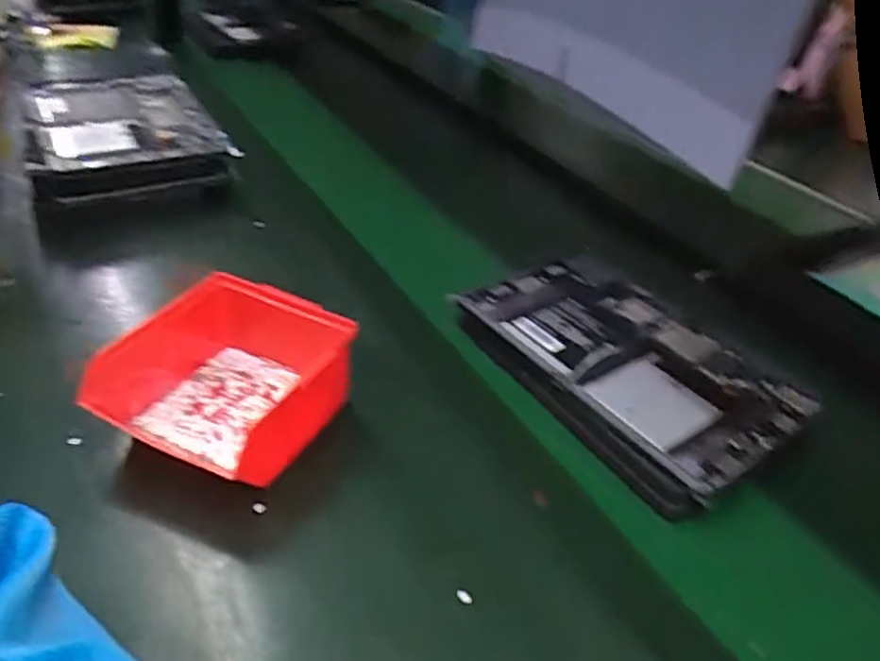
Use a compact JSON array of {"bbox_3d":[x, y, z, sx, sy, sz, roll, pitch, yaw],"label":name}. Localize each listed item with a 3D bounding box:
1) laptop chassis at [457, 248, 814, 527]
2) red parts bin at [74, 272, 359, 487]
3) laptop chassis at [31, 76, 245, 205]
[{"bbox_3d":[0.144,0.020,0.541,0.168,0.031,0.251,-20,42,-31],"label":"laptop chassis"},{"bbox_3d":[-0.136,0.035,0.456,0.139,0.074,0.130,15,36,13],"label":"red parts bin"},{"bbox_3d":[-0.362,-0.239,0.776,0.188,0.039,0.296,-13,39,-23],"label":"laptop chassis"}]

